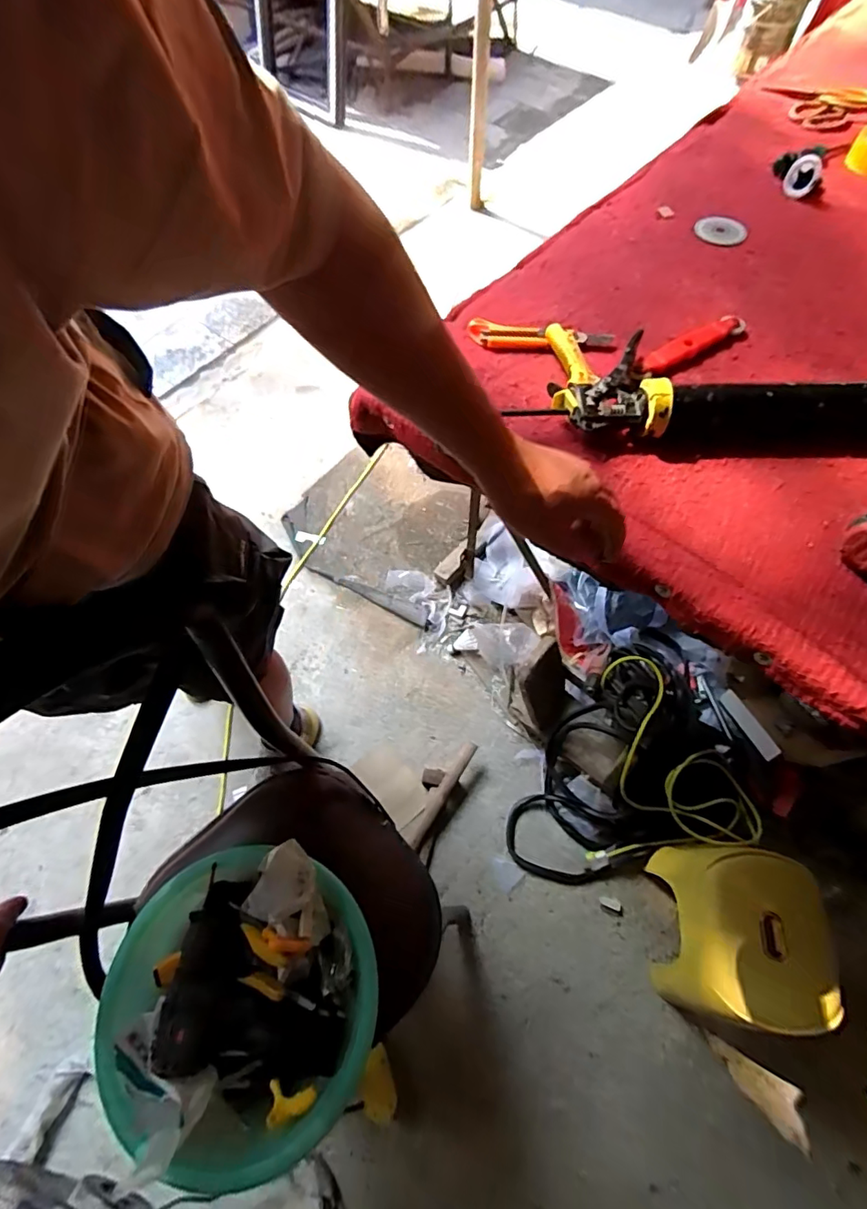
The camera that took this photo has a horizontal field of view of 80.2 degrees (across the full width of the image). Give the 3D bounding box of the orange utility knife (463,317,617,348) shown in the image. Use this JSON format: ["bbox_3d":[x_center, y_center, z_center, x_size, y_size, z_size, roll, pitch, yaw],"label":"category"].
[{"bbox_3d":[0.145,-0.365,0.705,0.194,0.020,0.037,6,64,4],"label":"orange utility knife"}]

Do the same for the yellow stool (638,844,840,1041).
[{"bbox_3d":[0.578,0.637,1.022,0.254,0.237,0.286,-2,65,-1],"label":"yellow stool"}]

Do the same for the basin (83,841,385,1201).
[{"bbox_3d":[-0.229,0.449,0.594,0.304,0.110,0.293,-4,63,-1],"label":"basin"}]

